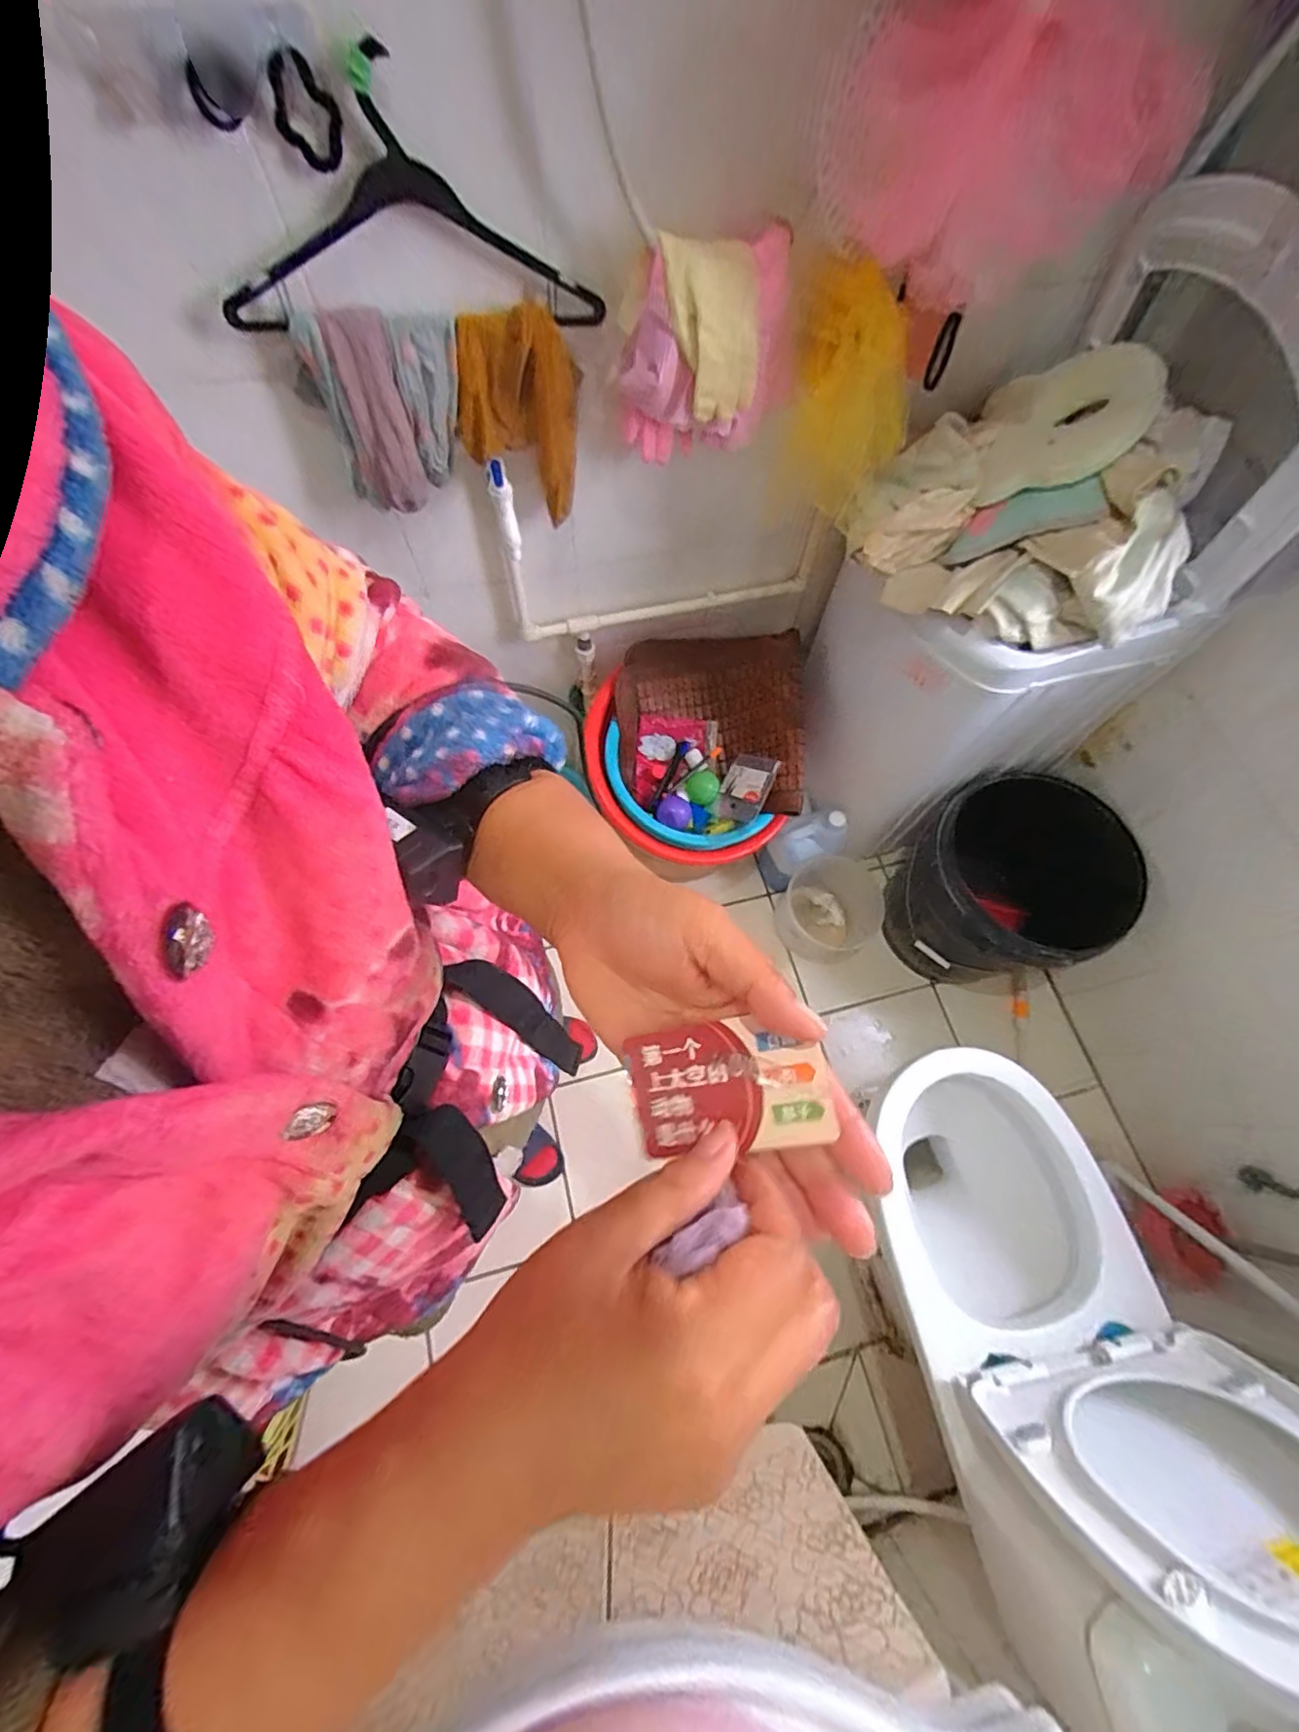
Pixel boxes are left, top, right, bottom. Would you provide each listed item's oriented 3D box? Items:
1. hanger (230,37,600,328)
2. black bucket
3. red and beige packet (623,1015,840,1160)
[{"bbox_3d":[-0.250,-0.653,0.615,0.394,0.204,0.028,-12,69,-7],"label":"hanger"},{"bbox_3d":[0.715,0.062,1.324,0.334,0.433,0.357,1,68,-2],"label":"black bucket"},{"bbox_3d":[0.030,0.090,0.246,0.077,0.004,0.046,-11,79,19],"label":"red and beige packet"}]

